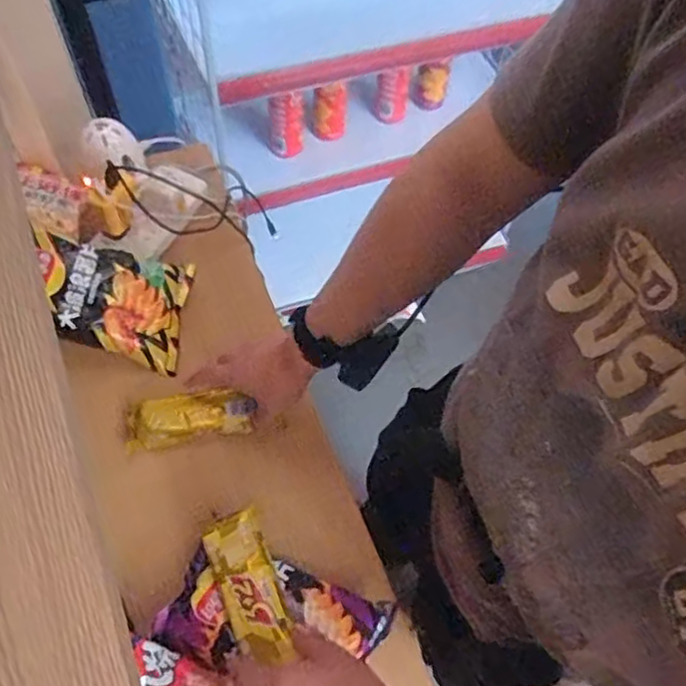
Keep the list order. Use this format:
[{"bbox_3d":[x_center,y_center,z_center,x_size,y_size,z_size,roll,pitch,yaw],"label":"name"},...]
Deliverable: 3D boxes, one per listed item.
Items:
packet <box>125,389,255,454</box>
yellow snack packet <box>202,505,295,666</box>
[{"bbox_3d":[-0.165,0.081,0.700,0.130,0.024,0.053,-8,62,-9],"label":"packet"},{"bbox_3d":[-0.085,0.217,0.580,0.050,0.017,0.136,-19,50,-13],"label":"yellow snack packet"}]

